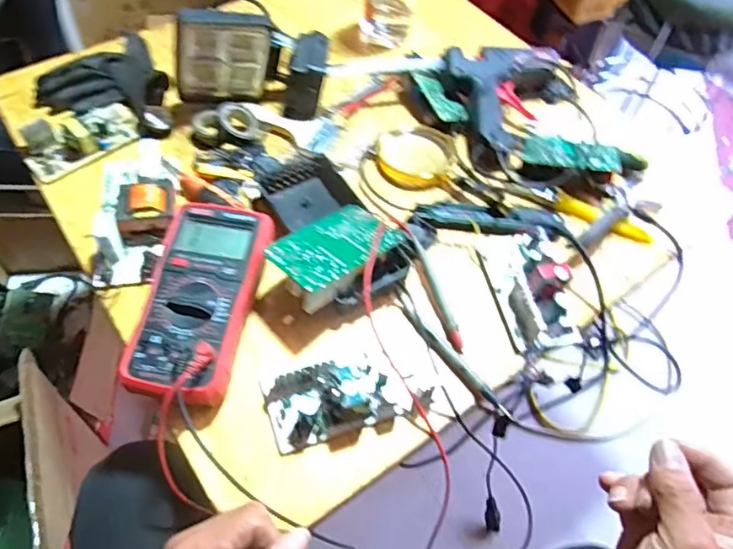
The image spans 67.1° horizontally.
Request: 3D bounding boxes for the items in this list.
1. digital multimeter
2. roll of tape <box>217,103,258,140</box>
[{"bbox_3d":[-0.146,0.024,0.491,0.090,0.049,0.182,9,56,1],"label":"digital multimeter"},{"bbox_3d":[-0.147,-0.178,0.636,0.048,0.008,0.039,40,63,-27],"label":"roll of tape"}]

